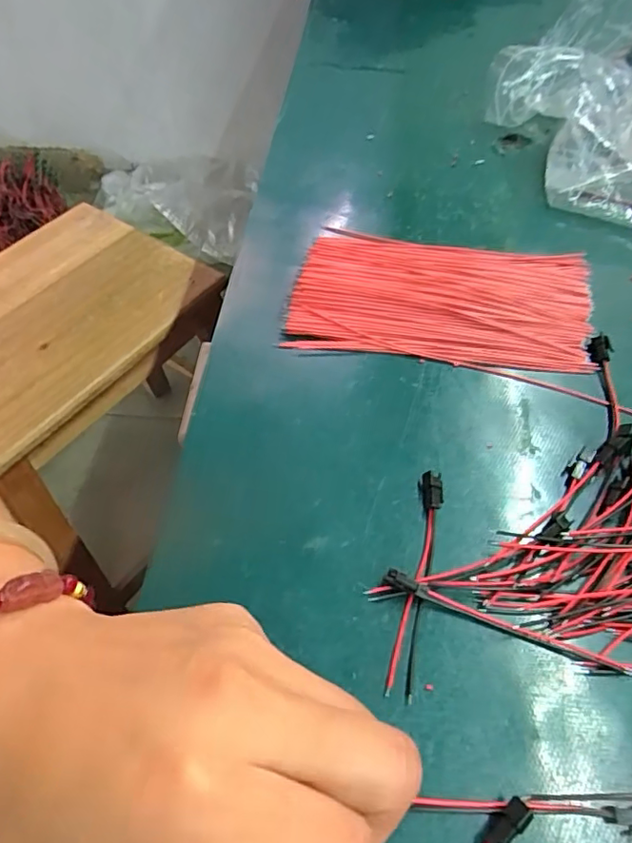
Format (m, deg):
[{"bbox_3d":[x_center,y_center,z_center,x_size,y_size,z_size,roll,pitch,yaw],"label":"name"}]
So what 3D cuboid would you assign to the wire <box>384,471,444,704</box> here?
[{"bbox_3d":[0.046,0.068,0.252,0.011,0.008,0.101,12,56,8],"label":"wire"}]

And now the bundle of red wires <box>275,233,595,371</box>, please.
[{"bbox_3d":[0.076,-0.076,0.346,0.175,0.015,0.092,6,55,4],"label":"bundle of red wires"}]

